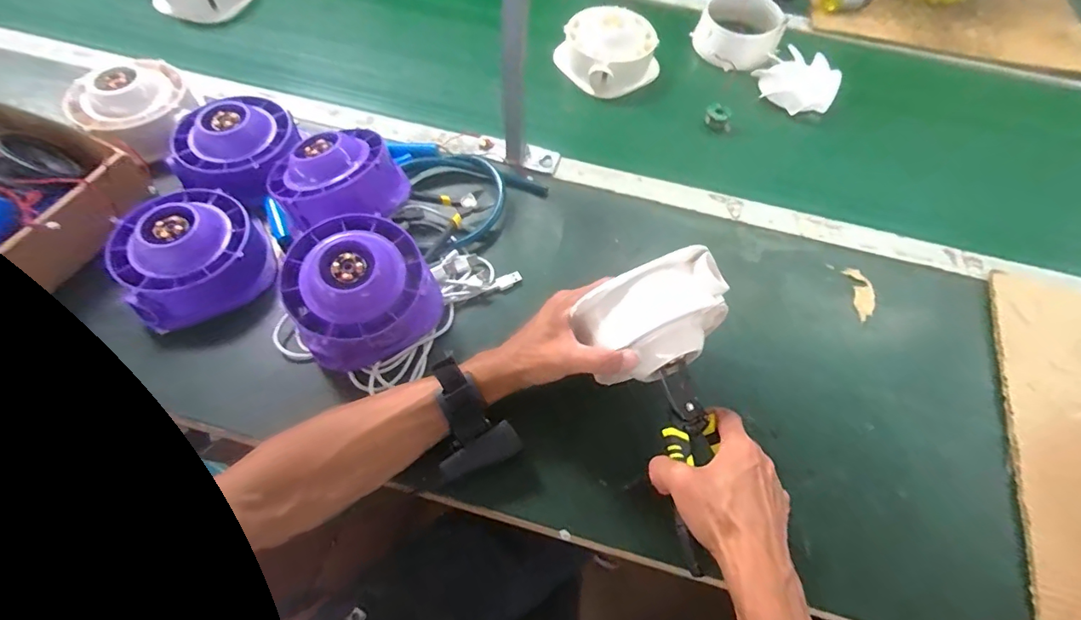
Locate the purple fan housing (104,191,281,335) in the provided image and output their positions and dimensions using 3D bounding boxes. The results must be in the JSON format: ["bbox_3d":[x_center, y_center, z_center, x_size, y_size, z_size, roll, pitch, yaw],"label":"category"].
[{"bbox_3d":[-0.364,-0.066,0.524,0.130,0.070,0.135,-29,65,-16],"label":"purple fan housing"}]

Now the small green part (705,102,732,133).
[{"bbox_3d":[0.252,-0.271,0.710,0.038,0.023,0.031,15,61,7],"label":"small green part"}]

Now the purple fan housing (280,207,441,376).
[{"bbox_3d":[-0.176,-0.020,0.493,0.133,0.087,0.126,-29,68,-18],"label":"purple fan housing"}]

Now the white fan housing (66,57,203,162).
[{"bbox_3d":[-0.496,-0.245,0.630,0.150,0.085,0.129,40,66,16],"label":"white fan housing"}]

